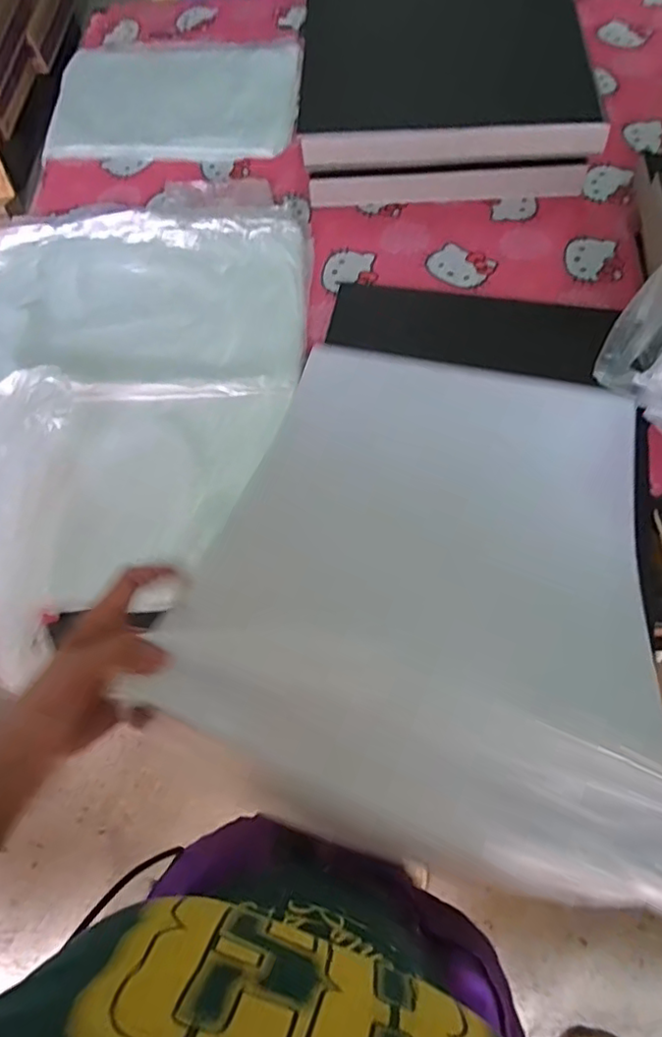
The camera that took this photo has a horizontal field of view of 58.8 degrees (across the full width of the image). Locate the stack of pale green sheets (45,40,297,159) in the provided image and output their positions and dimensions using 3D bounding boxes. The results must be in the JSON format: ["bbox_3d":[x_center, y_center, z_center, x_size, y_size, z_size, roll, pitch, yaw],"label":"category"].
[{"bbox_3d":[-0.263,-0.712,0.984,0.420,0.016,0.298,1,63,4],"label":"stack of pale green sheets"}]

